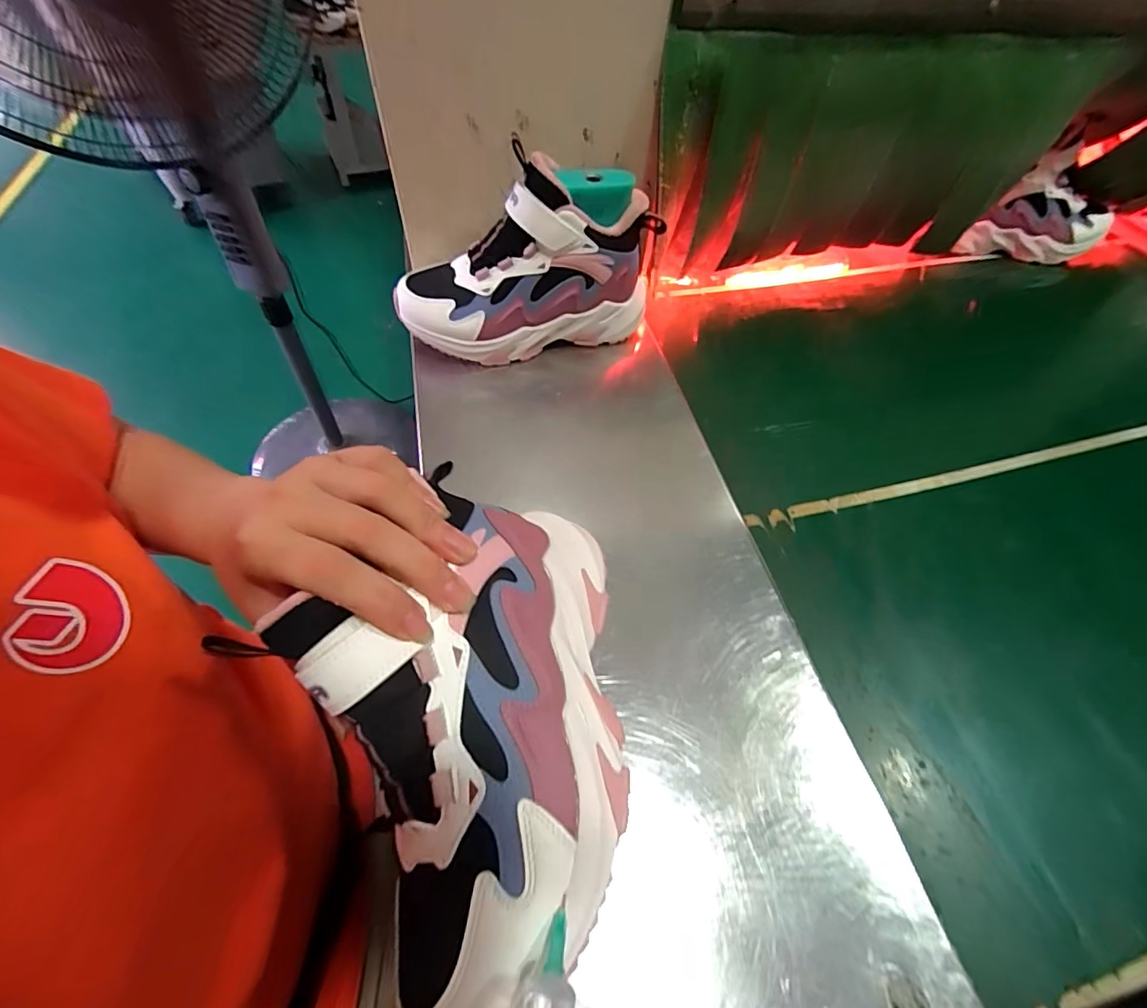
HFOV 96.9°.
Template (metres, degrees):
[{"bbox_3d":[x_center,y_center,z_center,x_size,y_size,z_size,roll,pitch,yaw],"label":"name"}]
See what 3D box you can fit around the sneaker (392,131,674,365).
[{"bbox_3d":[-0.039,-0.210,0.446,0.229,0.132,0.090,-18,58,-16],"label":"sneaker"}]

